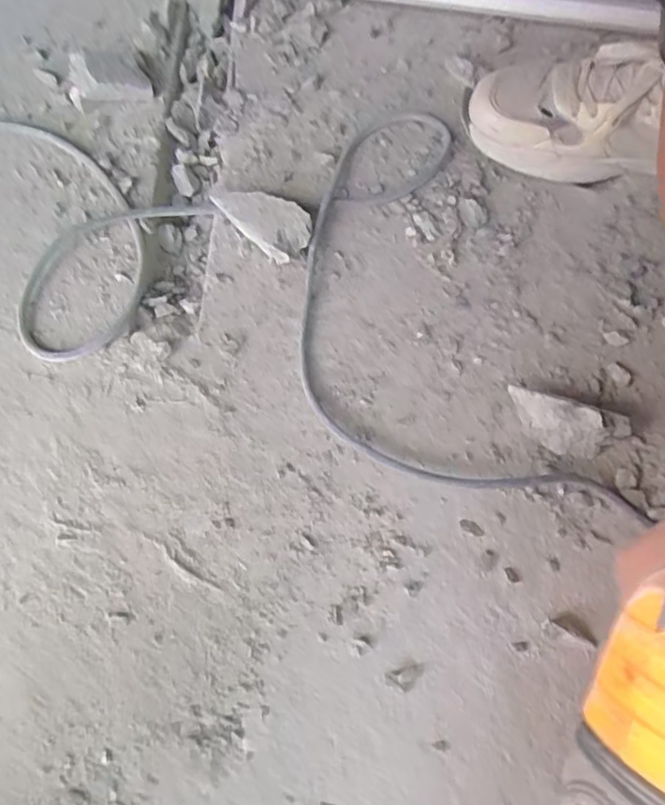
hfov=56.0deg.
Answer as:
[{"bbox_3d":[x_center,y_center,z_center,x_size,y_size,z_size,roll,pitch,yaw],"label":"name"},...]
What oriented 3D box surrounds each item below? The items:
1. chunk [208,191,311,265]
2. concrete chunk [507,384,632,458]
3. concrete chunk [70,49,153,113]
[{"bbox_3d":[-0.057,-0.158,0.535,0.043,0.026,0.089,-39,73,-16],"label":"chunk"},{"bbox_3d":[0.172,0.016,0.464,0.088,0.030,0.036,16,68,6],"label":"concrete chunk"},{"bbox_3d":[-0.210,-0.301,0.584,0.069,0.041,0.046,-30,71,-13],"label":"concrete chunk"}]

